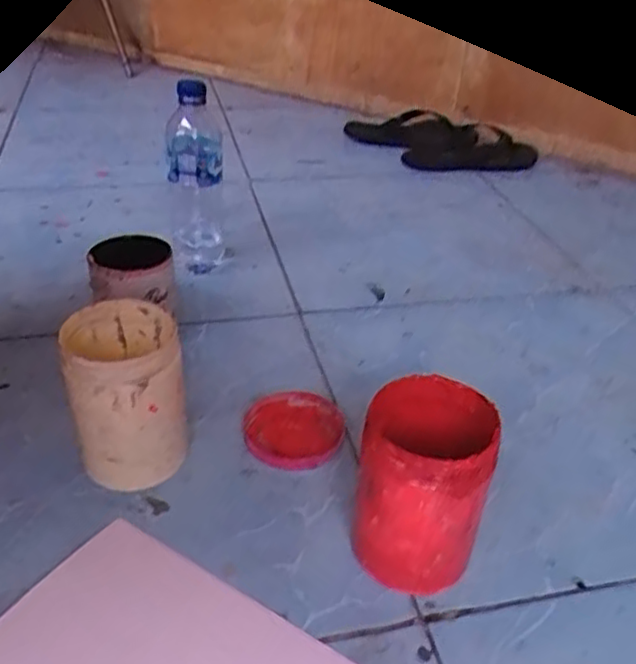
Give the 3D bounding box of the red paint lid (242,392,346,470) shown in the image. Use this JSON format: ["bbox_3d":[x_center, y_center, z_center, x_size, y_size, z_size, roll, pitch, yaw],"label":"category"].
[{"bbox_3d":[-0.023,0.088,0.628,0.090,0.015,0.090,2,33,-1],"label":"red paint lid"}]

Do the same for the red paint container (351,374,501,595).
[{"bbox_3d":[0.075,0.108,0.490,0.083,0.135,0.097,11,34,13],"label":"red paint container"}]

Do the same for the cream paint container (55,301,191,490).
[{"bbox_3d":[-0.156,0.053,0.556,0.082,0.136,0.099,-8,35,-16],"label":"cream paint container"}]

